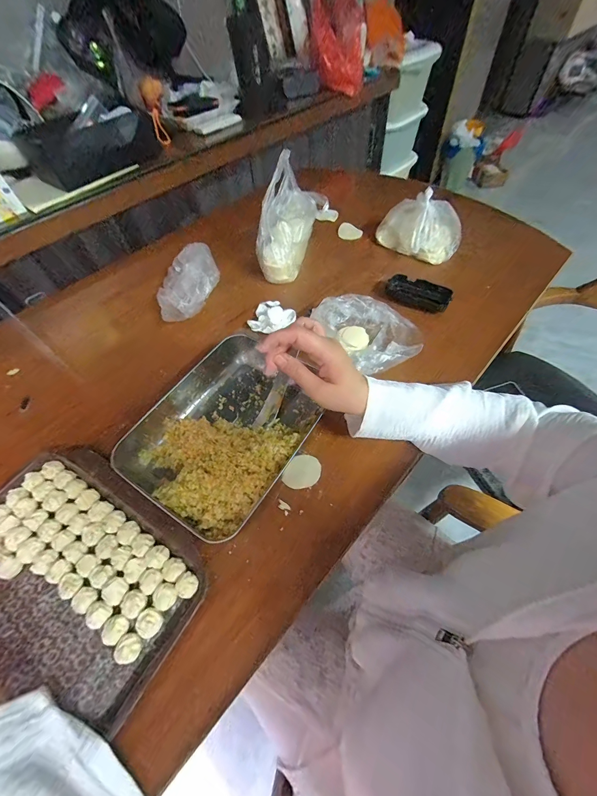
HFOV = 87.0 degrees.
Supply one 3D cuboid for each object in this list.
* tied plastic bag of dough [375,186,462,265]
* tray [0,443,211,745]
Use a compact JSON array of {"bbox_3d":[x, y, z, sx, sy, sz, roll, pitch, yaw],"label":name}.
[{"bbox_3d":[0.235,-0.328,0.615,0.161,0.089,0.077,12,58,12],"label":"tied plastic bag of dough"},{"bbox_3d":[-0.311,0.261,0.298,0.300,0.039,0.412,27,62,21],"label":"tray"}]

